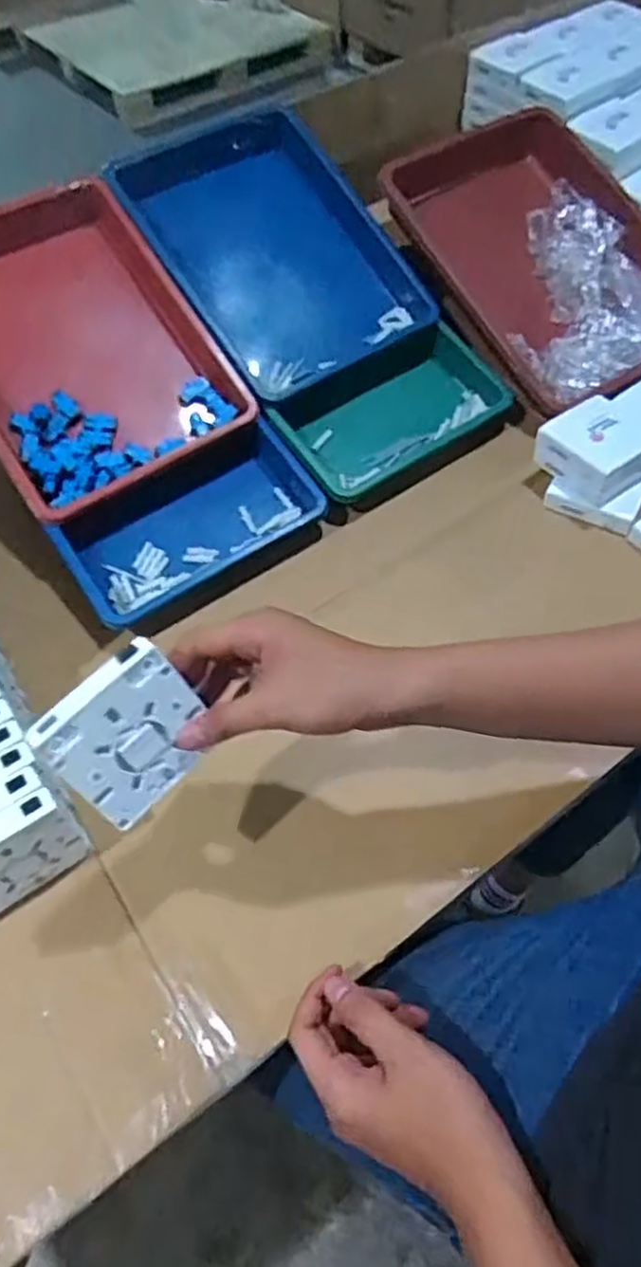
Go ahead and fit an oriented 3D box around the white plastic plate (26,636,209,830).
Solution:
[{"bbox_3d":[-0.112,0.061,0.436,0.086,0.088,0.014,-44,37,-14],"label":"white plastic plate"}]

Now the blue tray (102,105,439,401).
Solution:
[{"bbox_3d":[-0.055,-0.415,0.791,0.232,0.069,0.323,-36,91,-10],"label":"blue tray"}]

